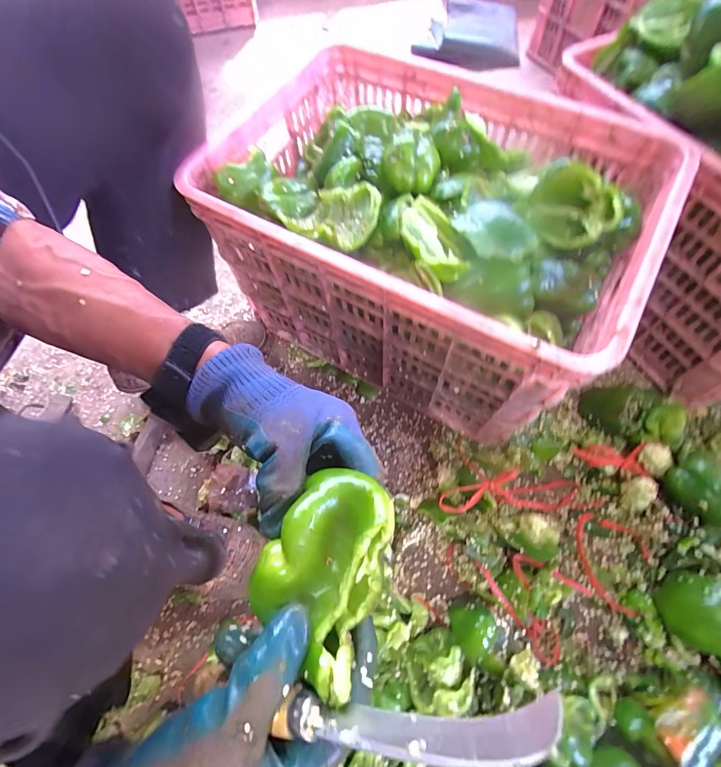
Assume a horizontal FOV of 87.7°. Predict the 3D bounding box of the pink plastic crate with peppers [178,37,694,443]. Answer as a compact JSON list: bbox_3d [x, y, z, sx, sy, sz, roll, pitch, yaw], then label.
[{"bbox_3d":[0.087,-0.205,0.553,0.499,0.281,0.356,28,69,13],"label":"pink plastic crate with peppers"}]

